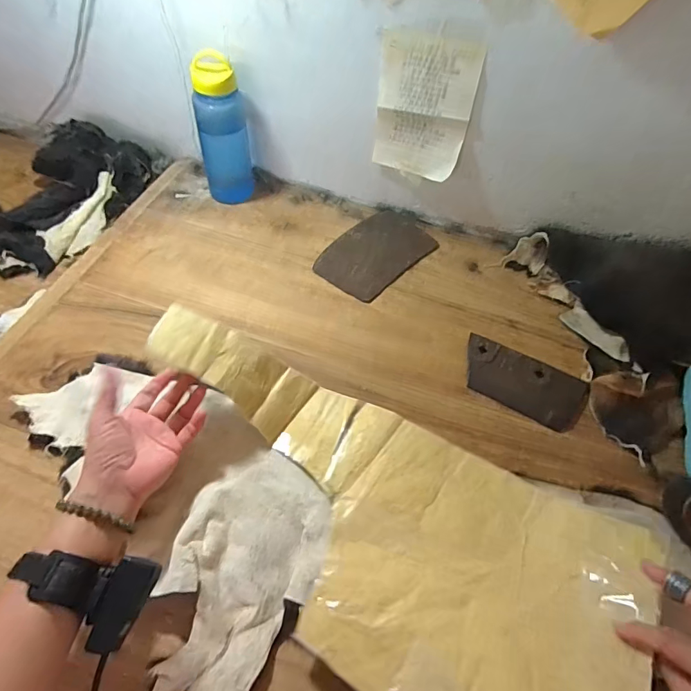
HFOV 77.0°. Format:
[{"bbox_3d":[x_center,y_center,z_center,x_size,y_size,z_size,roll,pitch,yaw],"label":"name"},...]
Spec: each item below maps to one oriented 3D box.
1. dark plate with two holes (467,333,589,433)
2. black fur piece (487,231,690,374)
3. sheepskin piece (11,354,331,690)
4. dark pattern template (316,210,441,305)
[{"bbox_3d":[0.249,0.052,0.614,0.169,0.007,0.089,25,65,14],"label":"dark plate with two holes"},{"bbox_3d":[0.431,-0.103,0.673,0.200,0.118,0.321,-37,66,-24],"label":"black fur piece"},{"bbox_3d":[-0.175,0.173,0.485,0.248,0.034,0.428,-26,60,-21],"label":"sheepskin piece"},{"bbox_3d":[0.053,-0.163,0.751,0.133,0.006,0.212,40,63,19],"label":"dark pattern template"}]

